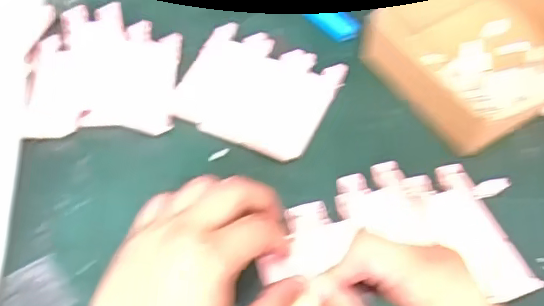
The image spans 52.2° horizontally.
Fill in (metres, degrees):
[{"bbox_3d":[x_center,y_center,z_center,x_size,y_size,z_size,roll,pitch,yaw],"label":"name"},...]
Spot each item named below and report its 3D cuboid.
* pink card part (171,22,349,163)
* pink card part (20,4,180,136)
[{"bbox_3d":[-0.013,-0.054,0.467,0.122,0.008,0.110,24,58,14],"label":"pink card part"},{"bbox_3d":[-0.140,-0.069,0.466,0.120,0.011,0.123,-4,65,-6],"label":"pink card part"}]

